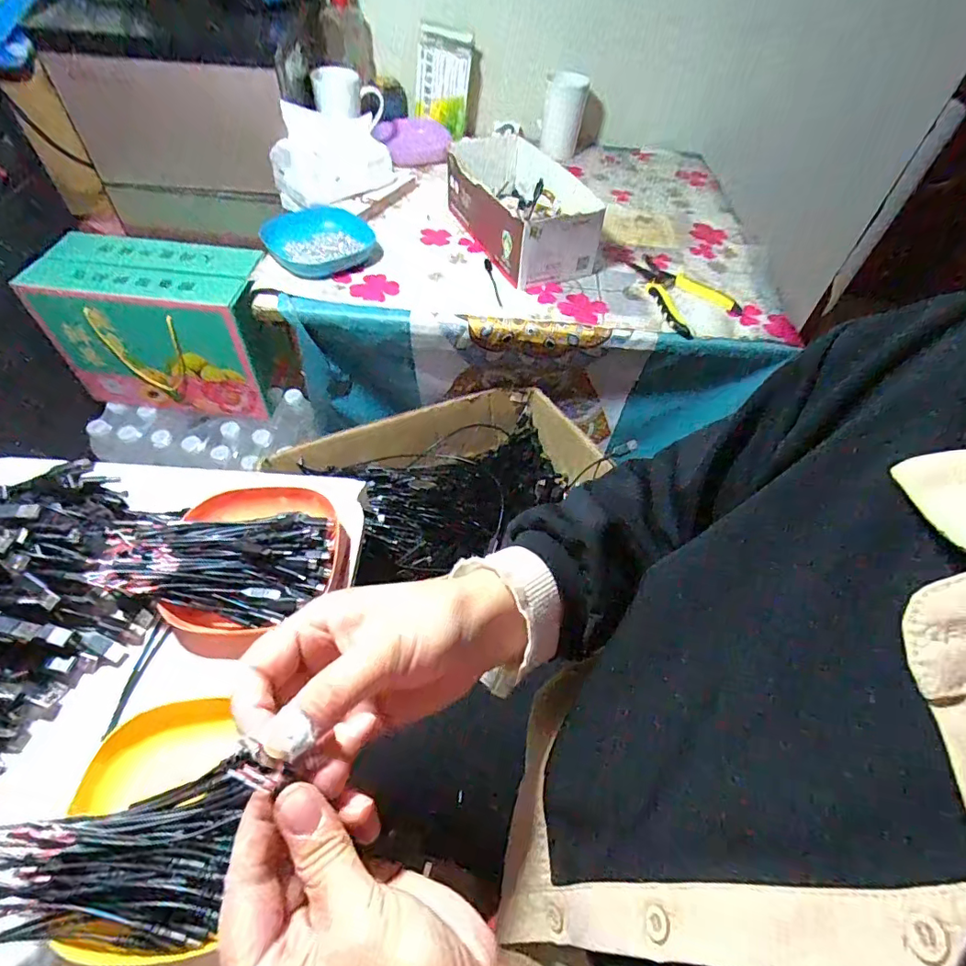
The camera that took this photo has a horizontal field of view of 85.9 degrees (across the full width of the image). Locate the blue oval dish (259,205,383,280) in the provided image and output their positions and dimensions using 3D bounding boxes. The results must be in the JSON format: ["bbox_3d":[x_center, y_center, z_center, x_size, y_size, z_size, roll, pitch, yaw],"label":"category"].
[{"bbox_3d":[-0.221,-0.333,0.720,0.170,0.037,0.132,28,56,15],"label":"blue oval dish"}]

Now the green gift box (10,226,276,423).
[{"bbox_3d":[-0.532,-0.266,0.896,0.333,0.239,0.150,5,53,-1],"label":"green gift box"}]

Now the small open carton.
[{"bbox_3d":[0.056,-0.401,0.760,0.151,0.103,0.263,-19,57,-18],"label":"small open carton"}]

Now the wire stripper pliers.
[{"bbox_3d":[0.269,-0.267,0.725,0.116,0.023,0.154,-28,60,-23],"label":"wire stripper pliers"}]

